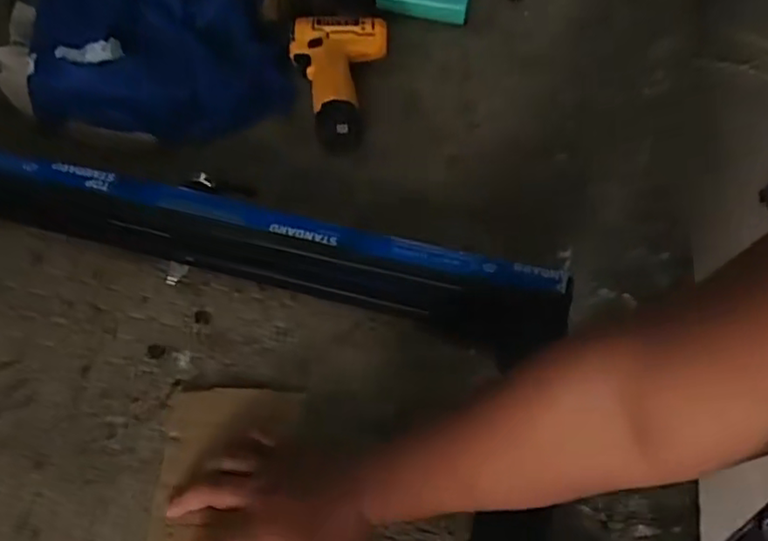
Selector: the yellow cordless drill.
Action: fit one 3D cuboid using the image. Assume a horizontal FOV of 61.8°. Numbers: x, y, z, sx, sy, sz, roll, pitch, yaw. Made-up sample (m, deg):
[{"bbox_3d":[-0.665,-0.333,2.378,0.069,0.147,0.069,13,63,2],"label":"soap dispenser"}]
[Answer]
[{"bbox_3d":[-0.057,-0.229,0.777,0.119,0.058,0.186,3,55,-2],"label":"yellow cordless drill"}]

